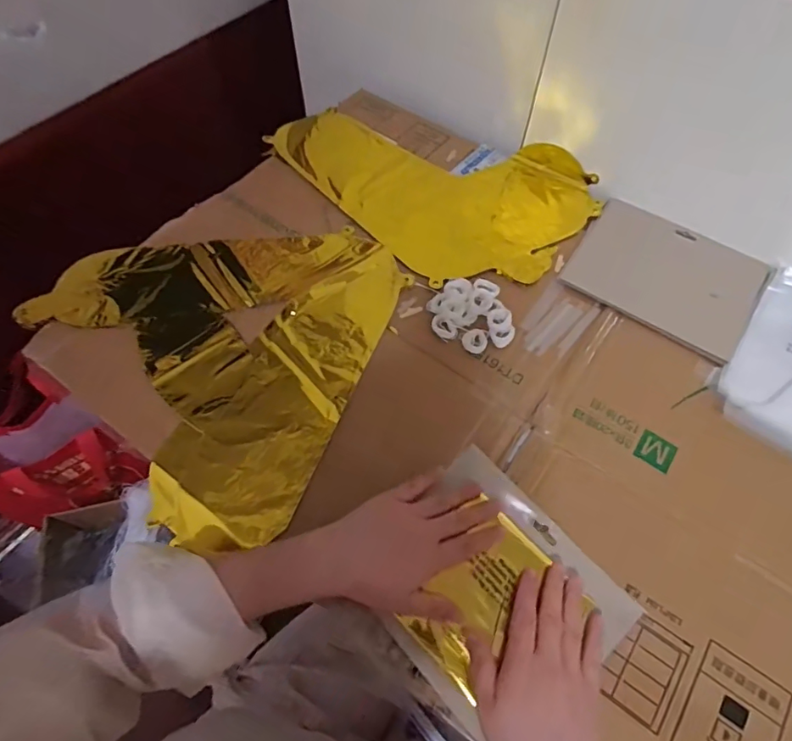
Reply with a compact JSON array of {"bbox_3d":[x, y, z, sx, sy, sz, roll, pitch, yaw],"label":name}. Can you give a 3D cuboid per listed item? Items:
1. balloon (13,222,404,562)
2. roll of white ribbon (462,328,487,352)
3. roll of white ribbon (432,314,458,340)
[{"bbox_3d":[-0.213,-0.035,0.552,0.369,0.043,0.350,21,62,11],"label":"balloon"},{"bbox_3d":[0.083,-0.031,0.533,0.024,0.006,0.027,20,61,10],"label":"roll of white ribbon"},{"bbox_3d":[0.052,-0.045,0.542,0.029,0.007,0.021,28,63,14],"label":"roll of white ribbon"}]

